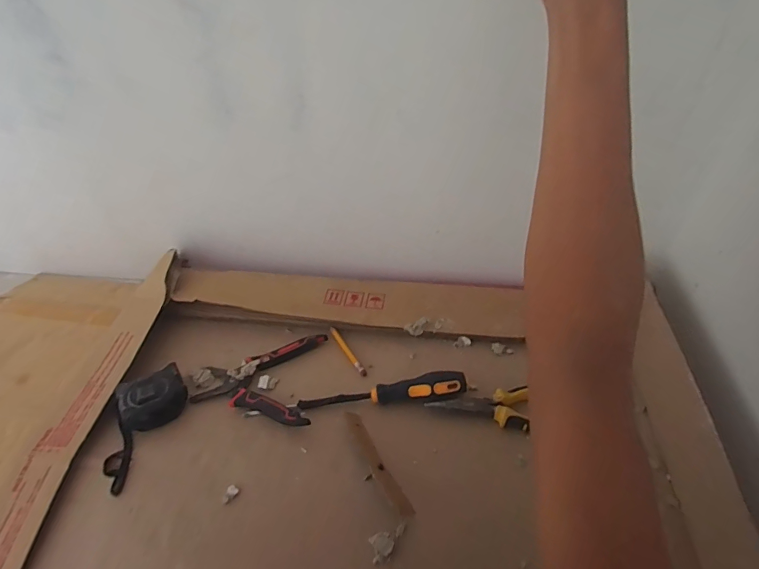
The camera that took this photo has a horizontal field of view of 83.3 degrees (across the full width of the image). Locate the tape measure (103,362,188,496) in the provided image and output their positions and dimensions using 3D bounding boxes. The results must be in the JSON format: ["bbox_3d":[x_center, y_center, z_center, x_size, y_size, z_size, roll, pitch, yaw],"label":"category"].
[{"bbox_3d":[-0.276,0.150,0.481,0.067,0.034,0.136,9,45,17],"label":"tape measure"}]

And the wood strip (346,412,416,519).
[{"bbox_3d":[-0.004,0.180,0.434,0.017,0.009,0.120,-24,45,-17],"label":"wood strip"}]

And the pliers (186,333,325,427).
[{"bbox_3d":[-0.147,0.113,0.521,0.147,0.019,0.127,-2,43,6],"label":"pliers"}]

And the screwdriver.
[{"bbox_3d":[0.004,0.123,0.488,0.188,0.027,0.024,-5,43,3],"label":"screwdriver"}]

